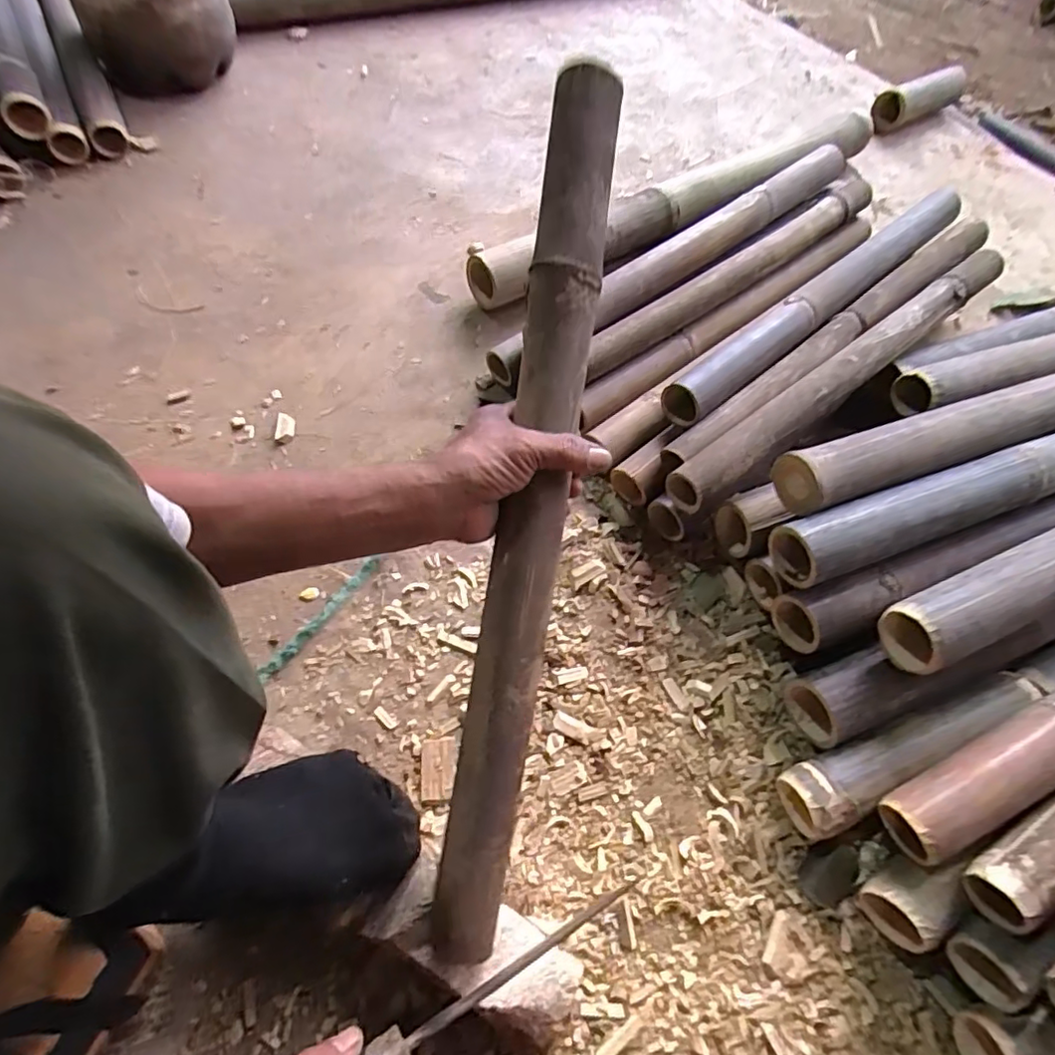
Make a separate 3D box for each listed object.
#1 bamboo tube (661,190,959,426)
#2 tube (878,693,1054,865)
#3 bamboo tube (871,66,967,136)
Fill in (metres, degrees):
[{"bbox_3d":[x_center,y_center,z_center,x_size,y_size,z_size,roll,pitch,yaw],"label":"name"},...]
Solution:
[{"bbox_3d":[0.421,-0.320,0.831,0.652,0.054,0.067,-36,69,-21],"label":"bamboo tube"},{"bbox_3d":[0.429,0.200,0.515,0.261,0.061,0.056,-22,65,-16],"label":"tube"},{"bbox_3d":[0.815,-0.897,1.244,0.232,0.070,0.081,-32,68,-20],"label":"bamboo tube"}]

